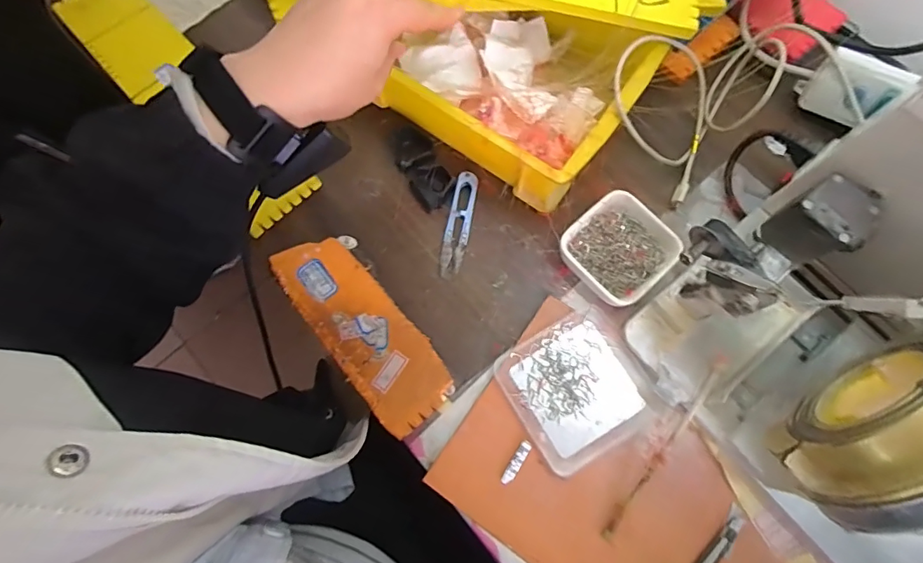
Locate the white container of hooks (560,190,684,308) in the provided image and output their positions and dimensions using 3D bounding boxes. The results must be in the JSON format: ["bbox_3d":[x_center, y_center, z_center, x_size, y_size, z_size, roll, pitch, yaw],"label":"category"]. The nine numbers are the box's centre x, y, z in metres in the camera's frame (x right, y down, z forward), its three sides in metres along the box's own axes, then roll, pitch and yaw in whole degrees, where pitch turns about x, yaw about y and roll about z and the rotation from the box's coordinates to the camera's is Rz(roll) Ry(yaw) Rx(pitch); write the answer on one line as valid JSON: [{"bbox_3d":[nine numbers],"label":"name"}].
[{"bbox_3d":[0.136,-0.027,0.419,0.085,0.032,0.081,-43,78,-10],"label":"white container of hooks"}]

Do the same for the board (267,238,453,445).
[{"bbox_3d":[-0.086,0.039,0.413,0.067,0.013,0.187,-40,78,-9],"label":"board"}]

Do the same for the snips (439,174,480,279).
[{"bbox_3d":[-0.002,-0.054,0.440,0.022,0.009,0.099,12,75,4],"label":"snips"}]

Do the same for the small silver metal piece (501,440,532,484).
[{"bbox_3d":[0.044,0.145,0.381,0.010,0.004,0.037,31,77,9],"label":"small silver metal piece"}]

